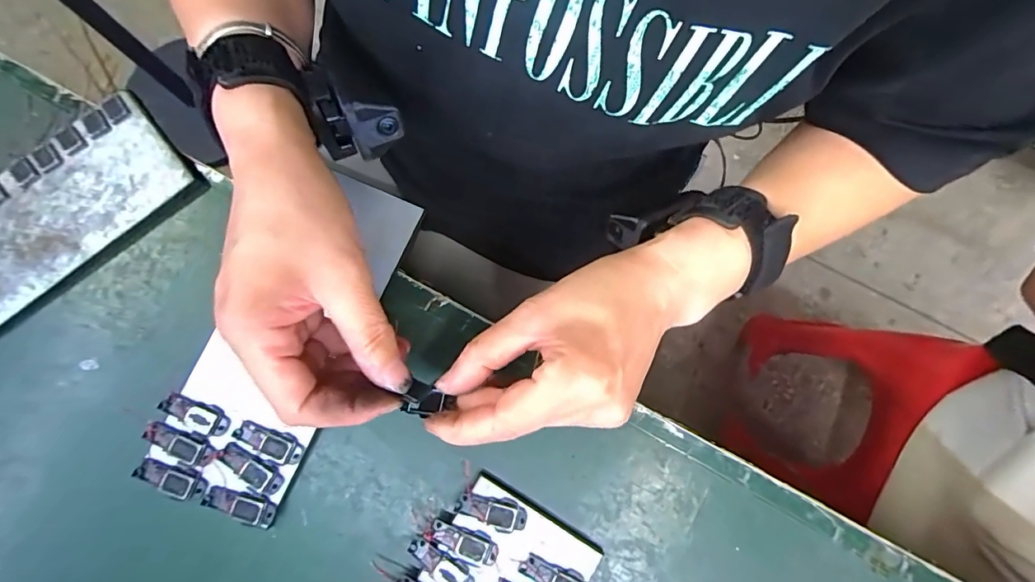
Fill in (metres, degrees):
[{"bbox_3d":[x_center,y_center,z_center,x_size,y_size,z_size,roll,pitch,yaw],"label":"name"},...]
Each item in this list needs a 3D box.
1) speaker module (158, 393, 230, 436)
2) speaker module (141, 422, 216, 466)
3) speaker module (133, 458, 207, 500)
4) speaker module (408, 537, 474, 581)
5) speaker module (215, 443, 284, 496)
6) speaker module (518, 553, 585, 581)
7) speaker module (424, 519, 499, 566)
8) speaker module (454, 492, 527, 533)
[{"bbox_3d":[-0.185,0.070,0.273,0.042,0.005,0.015,20,80,3],"label":"speaker module"},{"bbox_3d":[-0.191,0.087,0.270,0.041,0.004,0.016,25,81,4],"label":"speaker module"},{"bbox_3d":[-0.194,0.106,0.268,0.039,0.006,0.015,16,80,2],"label":"speaker module"},{"bbox_3d":[-0.042,0.151,0.262,0.040,0.004,0.014,32,81,5],"label":"speaker module"},{"bbox_3d":[-0.151,0.101,0.270,0.039,0.004,0.017,24,75,5],"label":"speaker module"},{"bbox_3d":[0.020,0.157,0.261,0.039,0.007,0.015,23,81,4],"label":"speaker module"},{"bbox_3d":[-0.030,0.139,0.264,0.039,0.005,0.013,22,80,4],"label":"speaker module"},{"bbox_3d":[-0.015,0.123,0.268,0.039,0.005,0.016,15,80,2],"label":"speaker module"}]

